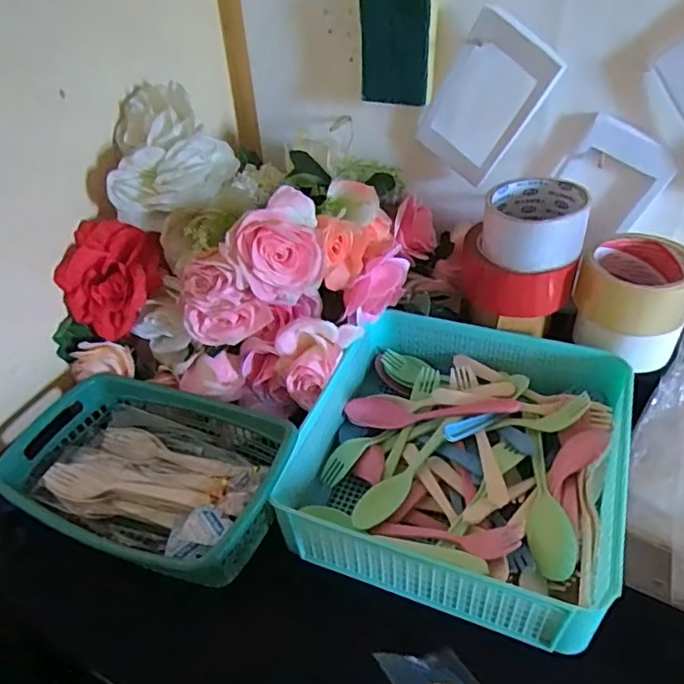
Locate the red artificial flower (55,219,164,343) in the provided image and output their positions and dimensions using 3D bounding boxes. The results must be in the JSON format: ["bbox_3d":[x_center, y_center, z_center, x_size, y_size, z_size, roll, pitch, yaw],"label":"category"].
[{"bbox_3d":[-0.216,-0.059,0.542,0.081,0.092,0.062,11,42,18],"label":"red artificial flower"}]

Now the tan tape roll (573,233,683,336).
[{"bbox_3d":[0.264,-0.056,0.509,0.092,0.061,0.082,13,43,20],"label":"tan tape roll"}]

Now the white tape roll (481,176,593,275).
[{"bbox_3d":[0.176,-0.108,0.512,0.085,0.053,0.085,-3,40,2],"label":"white tape roll"}]

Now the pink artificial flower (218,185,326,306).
[{"bbox_3d":[-0.057,-0.074,0.479,0.080,0.087,0.058,-10,40,-6],"label":"pink artificial flower"}]

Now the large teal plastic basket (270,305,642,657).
[{"bbox_3d":[0.106,0.085,0.488,0.243,0.070,0.271,13,43,21],"label":"large teal plastic basket"}]

